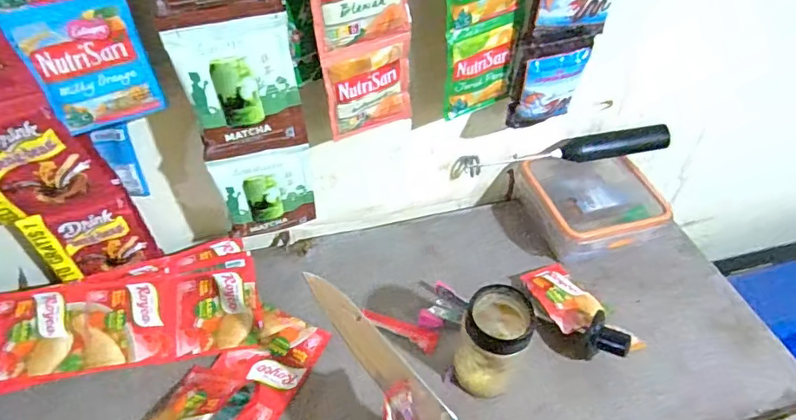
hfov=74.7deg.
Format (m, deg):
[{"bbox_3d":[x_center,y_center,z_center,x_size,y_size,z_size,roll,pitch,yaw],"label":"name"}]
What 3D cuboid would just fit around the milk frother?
[{"bbox_3d":[0.185,-0.066,0.594,0.244,0.042,0.030,-7,49,-8],"label":"milk frother"}]

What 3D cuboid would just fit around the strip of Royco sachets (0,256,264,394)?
[{"bbox_3d":[-0.248,0.102,0.484,0.228,0.011,0.088,-9,66,-12],"label":"strip of Royco sachets"}]

